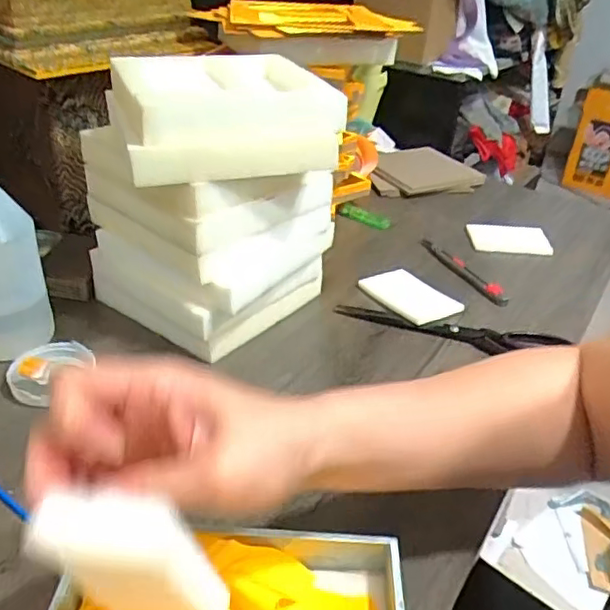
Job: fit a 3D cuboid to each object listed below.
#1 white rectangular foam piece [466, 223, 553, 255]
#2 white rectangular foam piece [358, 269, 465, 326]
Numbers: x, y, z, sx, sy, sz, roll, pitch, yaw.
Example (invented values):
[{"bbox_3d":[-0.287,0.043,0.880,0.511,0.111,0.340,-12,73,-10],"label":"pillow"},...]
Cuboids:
[{"bbox_3d":[0.276,-0.091,0.815,0.108,0.011,0.065,1,33,-4],"label":"white rectangular foam piece"},{"bbox_3d":[0.118,-0.011,0.679,0.064,0.006,0.105,-20,40,-32],"label":"white rectangular foam piece"}]

